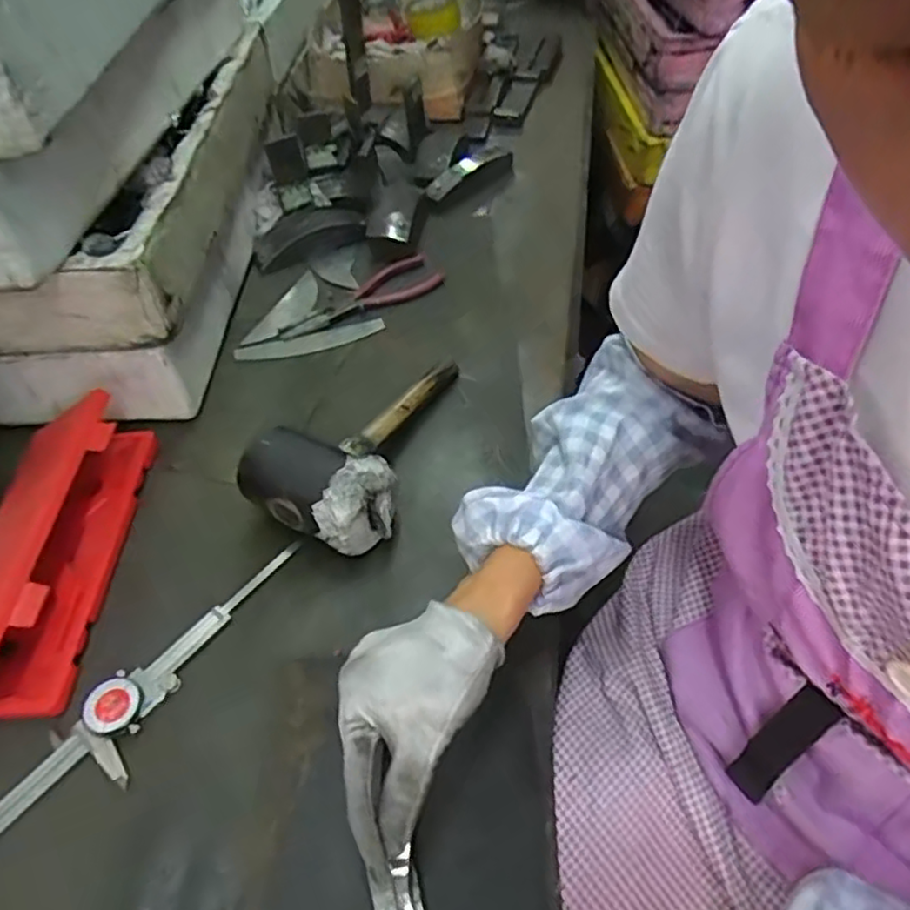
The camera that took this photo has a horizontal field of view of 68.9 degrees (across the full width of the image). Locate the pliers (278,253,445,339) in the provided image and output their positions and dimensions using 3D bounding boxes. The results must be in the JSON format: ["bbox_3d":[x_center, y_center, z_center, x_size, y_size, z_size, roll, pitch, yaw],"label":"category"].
[{"bbox_3d":[-0.100,-0.174,0.739,0.197,0.010,0.057,-36,56,-25],"label":"pliers"}]

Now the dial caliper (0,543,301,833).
[{"bbox_3d":[-0.219,0.169,0.452,0.054,0.015,0.296,26,55,24],"label":"dial caliper"}]

